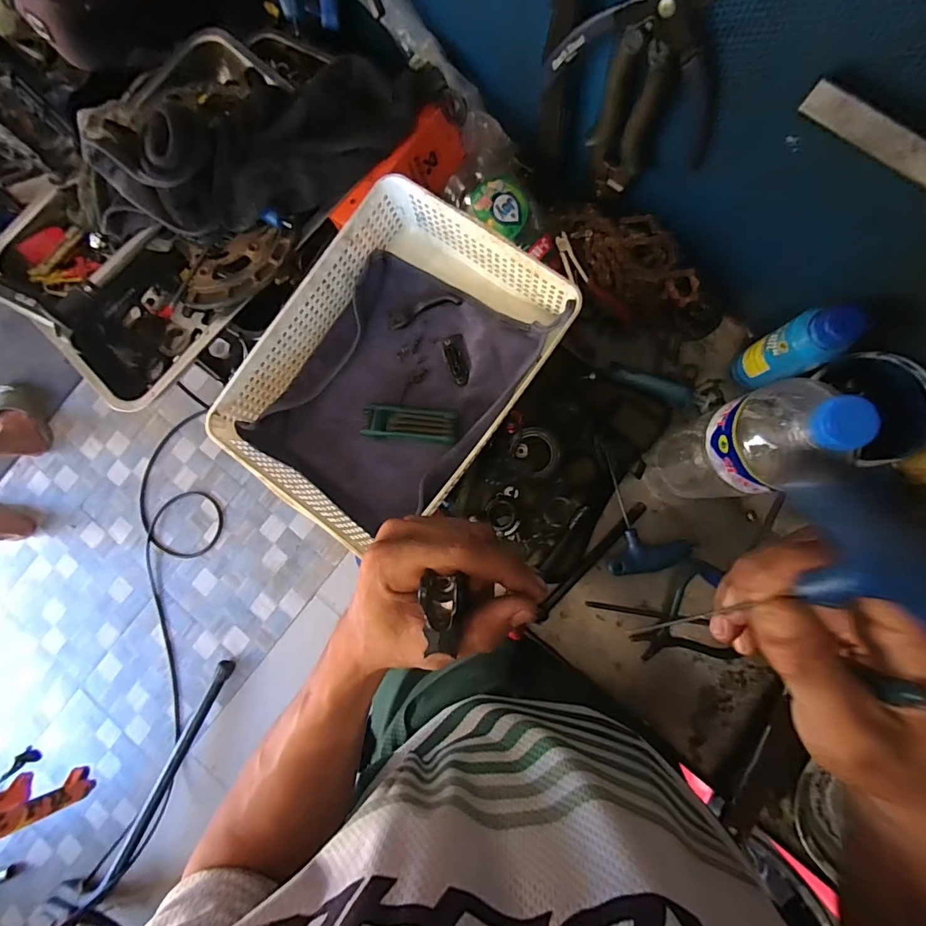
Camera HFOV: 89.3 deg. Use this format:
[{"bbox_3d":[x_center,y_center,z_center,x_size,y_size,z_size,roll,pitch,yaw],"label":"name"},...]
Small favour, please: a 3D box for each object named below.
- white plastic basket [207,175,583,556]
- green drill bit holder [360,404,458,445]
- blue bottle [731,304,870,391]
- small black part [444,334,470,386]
[{"bbox_3d":[-0.072,-0.095,0.508,0.257,0.098,0.330,32,88,8],"label":"white plastic basket"},{"bbox_3d":[-0.058,-0.043,0.529,0.103,0.022,0.036,6,85,7],"label":"green drill bit holder"},{"bbox_3d":[0.313,-0.108,0.449,0.039,0.152,0.047,-23,82,3],"label":"blue bottle"},{"bbox_3d":[-0.006,-0.116,0.529,0.025,0.010,0.054,-13,83,5],"label":"small black part"}]

